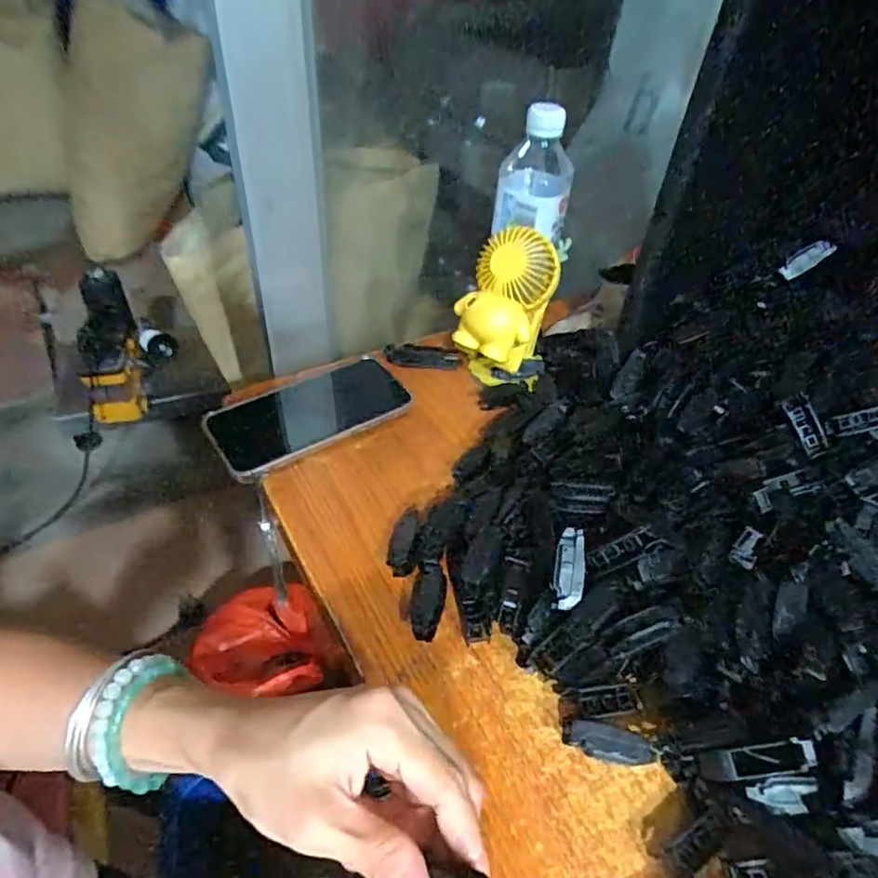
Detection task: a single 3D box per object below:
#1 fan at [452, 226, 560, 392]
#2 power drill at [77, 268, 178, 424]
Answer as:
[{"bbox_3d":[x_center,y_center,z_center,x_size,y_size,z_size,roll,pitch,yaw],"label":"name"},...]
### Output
[{"bbox_3d":[0.055,-0.103,0.516,0.074,0.147,0.080,3,42,-3],"label":"fan"},{"bbox_3d":[-0.619,-0.171,1.153,0.183,0.286,0.102,10,9,-6],"label":"power drill"}]

